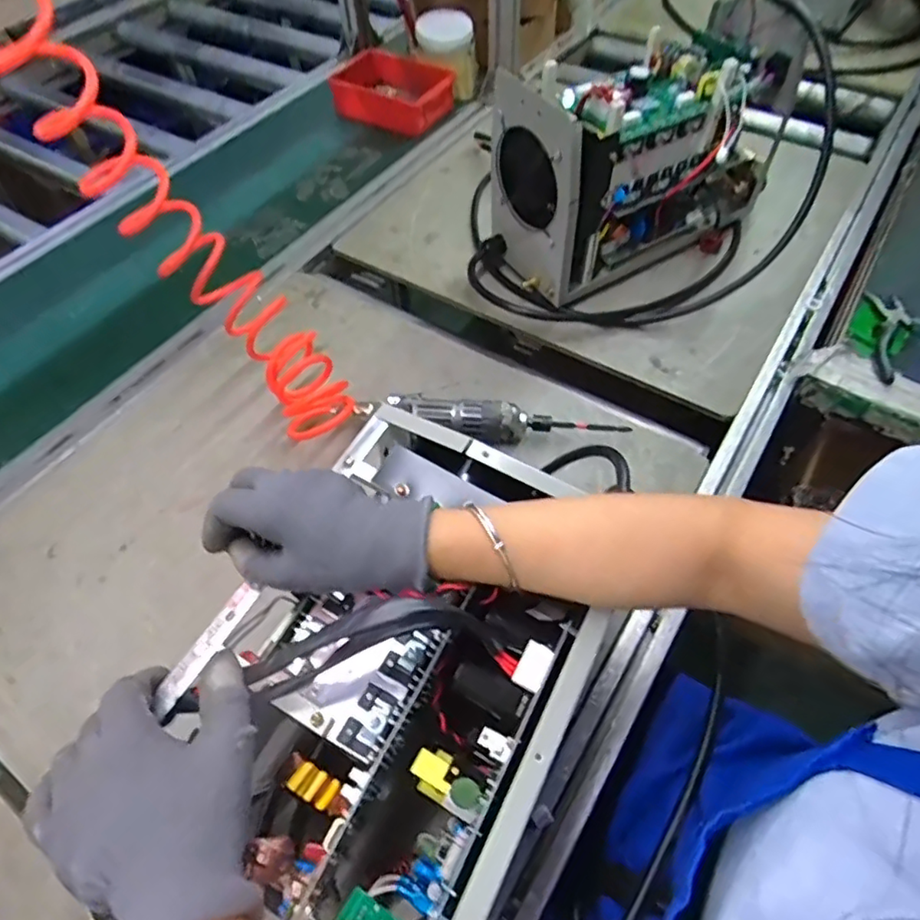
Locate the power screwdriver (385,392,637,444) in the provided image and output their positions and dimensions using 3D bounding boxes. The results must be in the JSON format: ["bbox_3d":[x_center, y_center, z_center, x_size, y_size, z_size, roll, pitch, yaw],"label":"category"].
[{"bbox_3d":[0.049,-0.037,0.638,0.223,0.038,0.038,5,56,7],"label":"power screwdriver"}]

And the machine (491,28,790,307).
[{"bbox_3d":[0.234,-0.381,0.750,0.367,0.219,0.163,-30,59,-16],"label":"machine"}]

